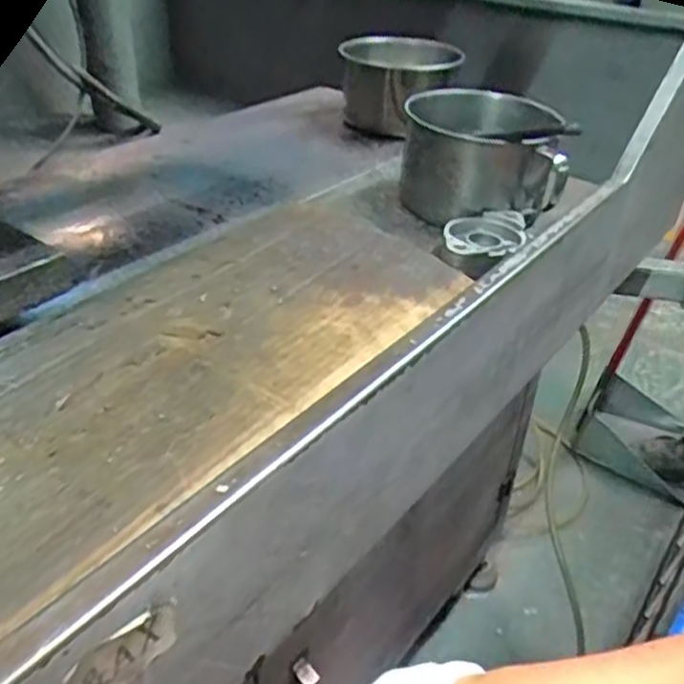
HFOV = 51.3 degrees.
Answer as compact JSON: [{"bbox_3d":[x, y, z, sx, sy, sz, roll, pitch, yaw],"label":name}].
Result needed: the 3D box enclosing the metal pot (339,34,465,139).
[{"bbox_3d":[0.070,-0.300,0.820,0.135,0.086,0.125,6,34,5],"label":"metal pot"}]

